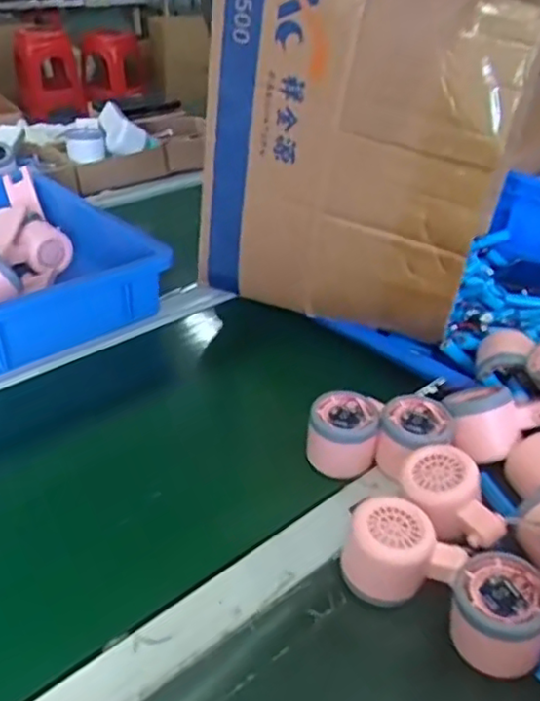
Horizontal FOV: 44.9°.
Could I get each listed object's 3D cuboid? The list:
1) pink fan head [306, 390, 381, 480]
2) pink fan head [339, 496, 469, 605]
[{"bbox_3d":[0.062,0.074,0.561,0.058,0.051,0.059,2,35,-2],"label":"pink fan head"},{"bbox_3d":[0.091,0.143,0.455,0.078,0.054,0.059,12,36,12],"label":"pink fan head"}]

